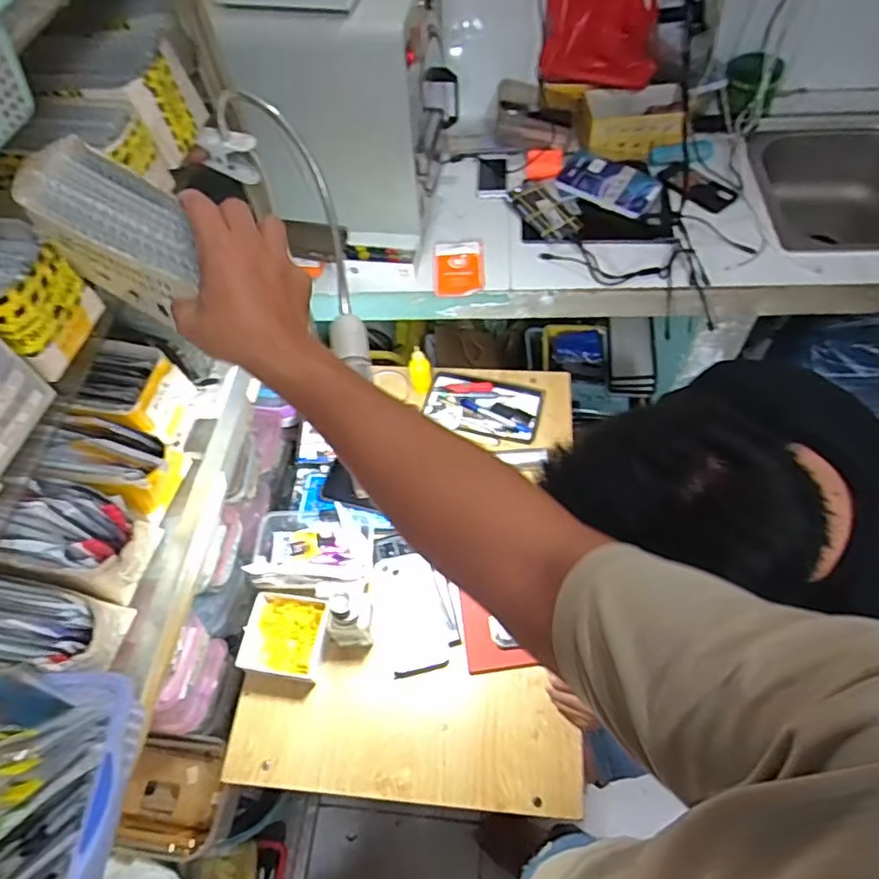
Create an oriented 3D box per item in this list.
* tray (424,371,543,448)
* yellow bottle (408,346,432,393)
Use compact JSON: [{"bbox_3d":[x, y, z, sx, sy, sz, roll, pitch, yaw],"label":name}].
[{"bbox_3d":[0.075,-0.059,1.027,0.199,0.025,0.112,16,61,14],"label":"tray"},{"bbox_3d":[-0.031,-0.114,0.978,0.035,0.089,0.032,-2,58,3],"label":"yellow bottle"}]

